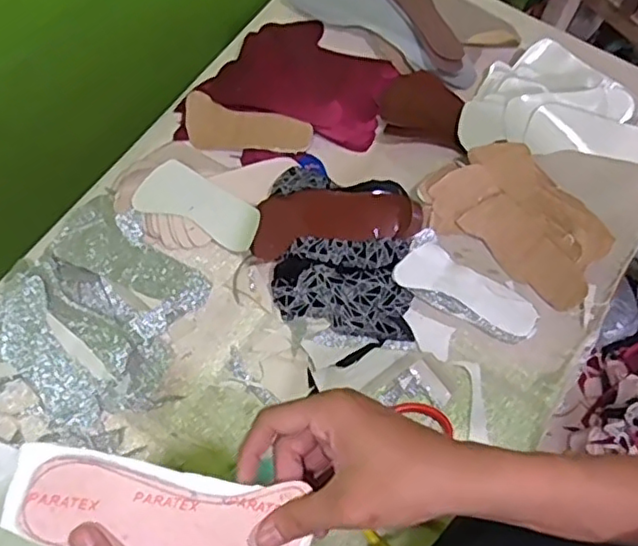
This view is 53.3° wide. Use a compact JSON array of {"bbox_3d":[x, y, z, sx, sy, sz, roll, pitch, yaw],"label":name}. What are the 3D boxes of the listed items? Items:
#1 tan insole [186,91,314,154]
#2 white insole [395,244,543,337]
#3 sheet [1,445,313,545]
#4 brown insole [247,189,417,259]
[{"bbox_3d":[-0.097,-0.181,0.821,0.169,0.015,0.066,18,95,7],"label":"tan insole"},{"bbox_3d":[0.176,0.018,0.744,0.166,0.012,0.065,26,66,10],"label":"white insole"},{"bbox_3d":[-0.094,0.155,0.375,0.170,0.012,0.081,12,83,-13],"label":"sheet"},{"bbox_3d":[0.014,-0.066,0.753,0.189,0.032,0.068,-11,65,-7],"label":"brown insole"}]

